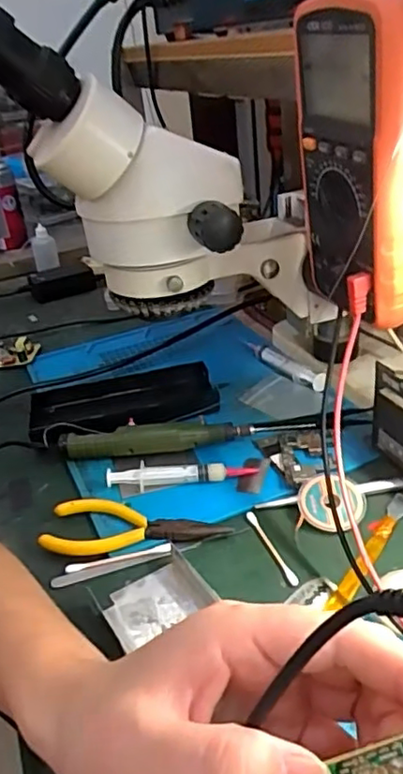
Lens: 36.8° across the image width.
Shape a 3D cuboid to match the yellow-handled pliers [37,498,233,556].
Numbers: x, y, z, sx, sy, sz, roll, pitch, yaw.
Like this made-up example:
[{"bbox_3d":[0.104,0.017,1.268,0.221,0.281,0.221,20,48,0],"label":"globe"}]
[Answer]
[{"bbox_3d":[-0.047,0.098,0.434,0.128,0.012,0.053,-5,30,5],"label":"yellow-handled pliers"}]

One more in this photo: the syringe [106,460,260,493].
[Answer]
[{"bbox_3d":[-0.016,0.067,0.474,0.114,0.015,0.016,-4,30,7],"label":"syringe"}]

